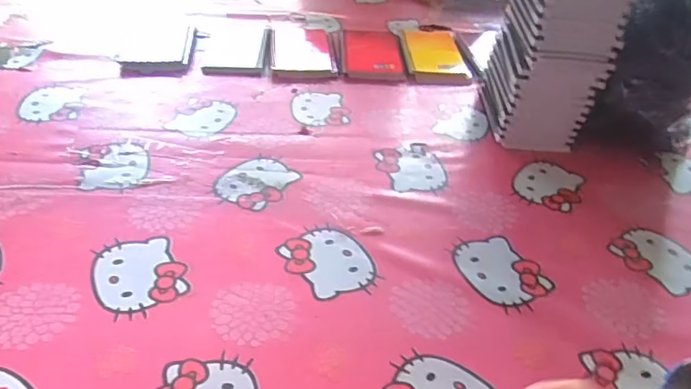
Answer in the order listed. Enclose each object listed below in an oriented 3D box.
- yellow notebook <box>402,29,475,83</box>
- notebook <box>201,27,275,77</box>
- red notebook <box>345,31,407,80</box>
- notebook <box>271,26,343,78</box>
[{"bbox_3d":[0.133,-0.211,0.784,0.089,0.017,0.143,1,41,-5],"label":"yellow notebook"},{"bbox_3d":[-0.156,-0.212,0.759,0.095,0.010,0.134,-1,41,-7],"label":"notebook"},{"bbox_3d":[0.039,-0.207,0.761,0.085,0.014,0.143,2,41,-4],"label":"red notebook"},{"bbox_3d":[-0.062,-0.216,0.771,0.094,0.013,0.152,-1,42,-8],"label":"notebook"}]

